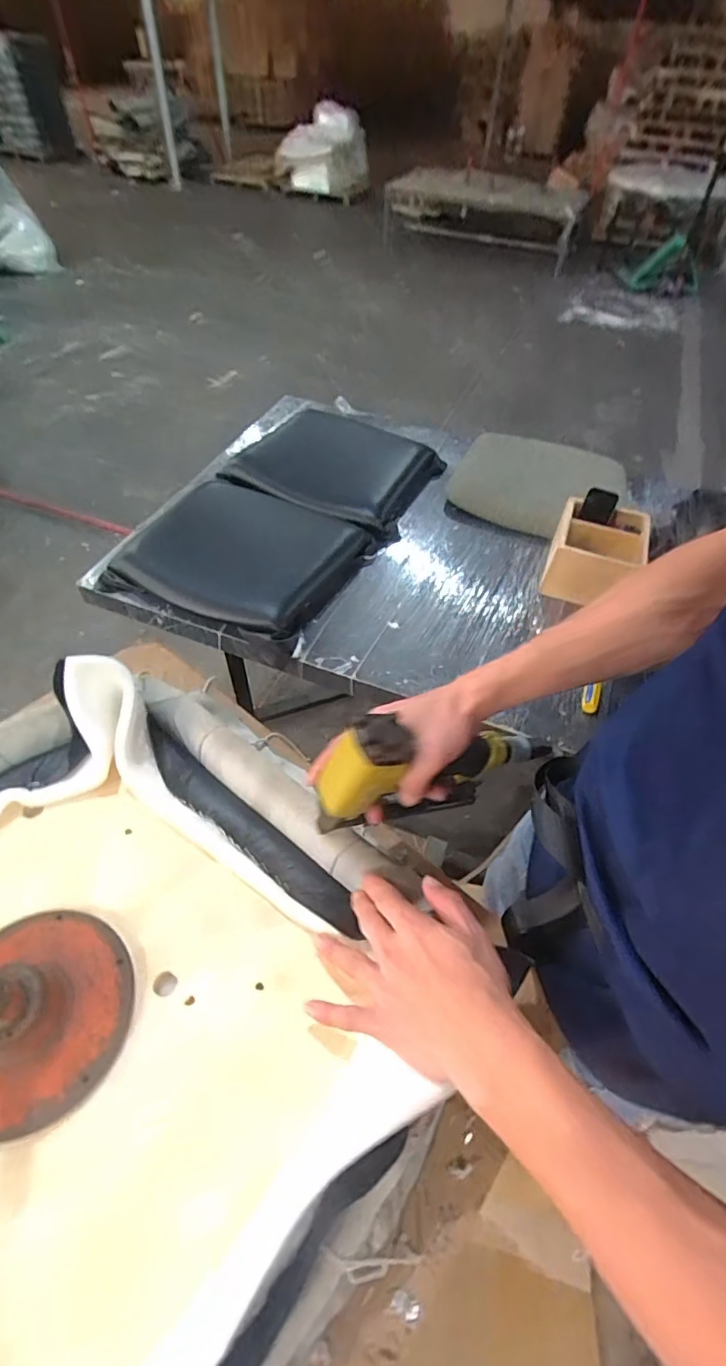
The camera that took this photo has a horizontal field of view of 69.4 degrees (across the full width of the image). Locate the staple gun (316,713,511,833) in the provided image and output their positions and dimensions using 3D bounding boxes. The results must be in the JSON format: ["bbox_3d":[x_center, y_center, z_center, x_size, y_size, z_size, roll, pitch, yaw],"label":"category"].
[{"bbox_3d":[0.056,0.079,0.464,0.188,0.110,0.048,4,46,-34],"label":"staple gun"}]

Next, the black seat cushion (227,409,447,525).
[{"bbox_3d":[-0.067,-0.657,1.550,0.525,0.078,0.470,23,54,16],"label":"black seat cushion"}]

